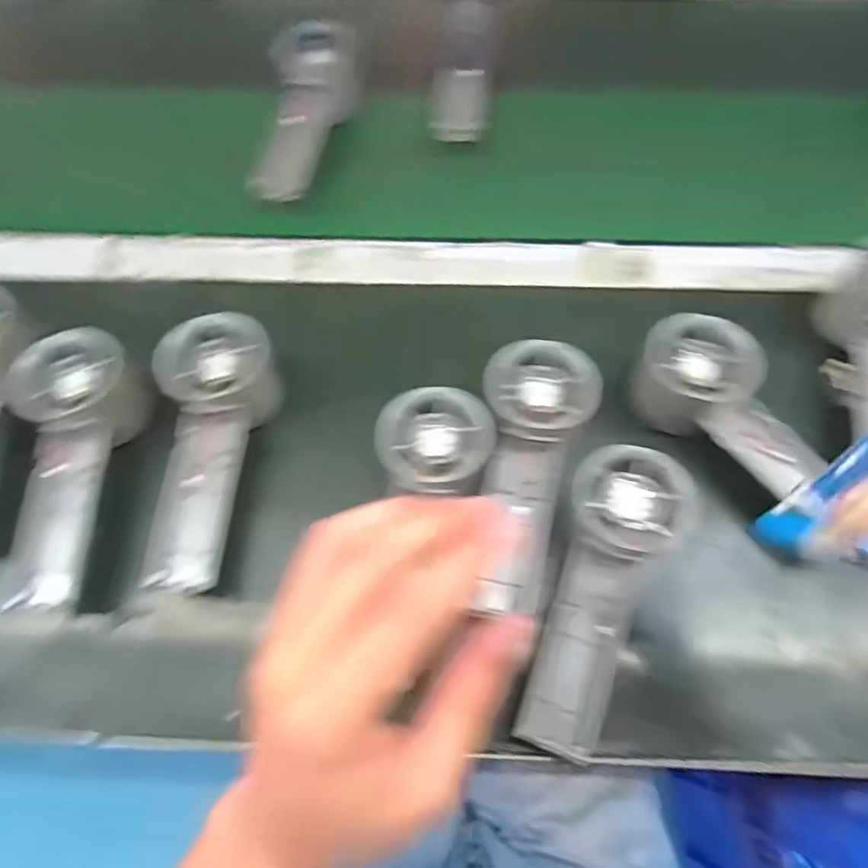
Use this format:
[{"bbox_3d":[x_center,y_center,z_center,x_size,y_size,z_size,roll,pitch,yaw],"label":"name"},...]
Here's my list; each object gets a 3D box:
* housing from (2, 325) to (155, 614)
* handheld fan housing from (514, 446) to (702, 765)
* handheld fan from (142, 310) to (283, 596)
[{"bbox_3d":[-0.223,0.020,0.363,0.065,0.052,0.166,4,79,2],"label":"housing"},{"bbox_3d":[0.089,0.084,0.313,0.059,0.024,0.159,20,81,9],"label":"handheld fan housing"},{"bbox_3d":[-0.136,0.011,0.361,0.059,0.054,0.162,6,79,3],"label":"handheld fan"}]

